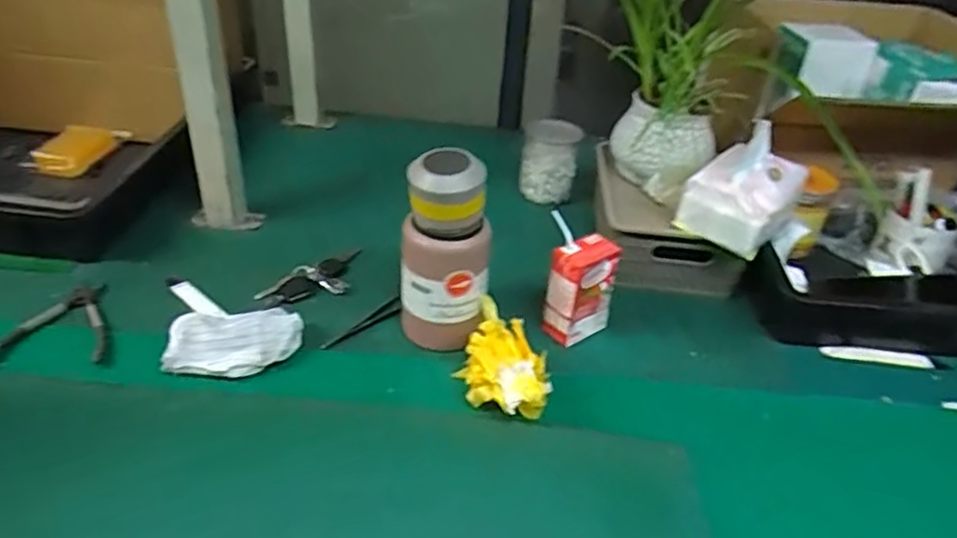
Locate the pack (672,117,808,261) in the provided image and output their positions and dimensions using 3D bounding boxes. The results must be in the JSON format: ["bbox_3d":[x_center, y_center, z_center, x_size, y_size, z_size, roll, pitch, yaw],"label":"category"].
[{"bbox_3d":[0.310,-0.099,0.782,0.099,0.106,0.138,29,41,31],"label":"pack"}]

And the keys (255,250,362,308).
[{"bbox_3d":[-0.193,0.014,0.804,0.134,0.018,0.048,-22,43,-33],"label":"keys"}]

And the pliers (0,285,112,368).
[{"bbox_3d":[-0.423,0.055,0.700,0.108,0.011,0.119,1,35,-7],"label":"pliers"}]

